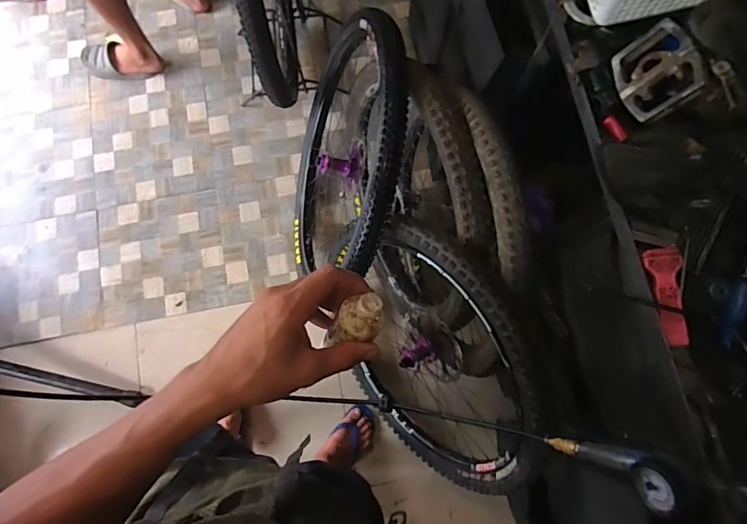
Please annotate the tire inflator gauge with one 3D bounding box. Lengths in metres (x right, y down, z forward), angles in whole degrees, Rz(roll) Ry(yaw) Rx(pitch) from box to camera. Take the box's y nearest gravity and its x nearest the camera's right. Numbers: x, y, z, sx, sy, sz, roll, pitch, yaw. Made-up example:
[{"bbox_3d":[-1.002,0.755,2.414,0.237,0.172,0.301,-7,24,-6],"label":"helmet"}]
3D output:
[{"bbox_3d":[0.313,0.271,0.612,0.057,0.246,0.059,19,79,6],"label":"tire inflator gauge"}]

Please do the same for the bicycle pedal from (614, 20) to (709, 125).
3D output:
[{"bbox_3d":[0.356,-0.237,0.572,0.019,0.092,0.105,-7,73,-34],"label":"bicycle pedal"}]

